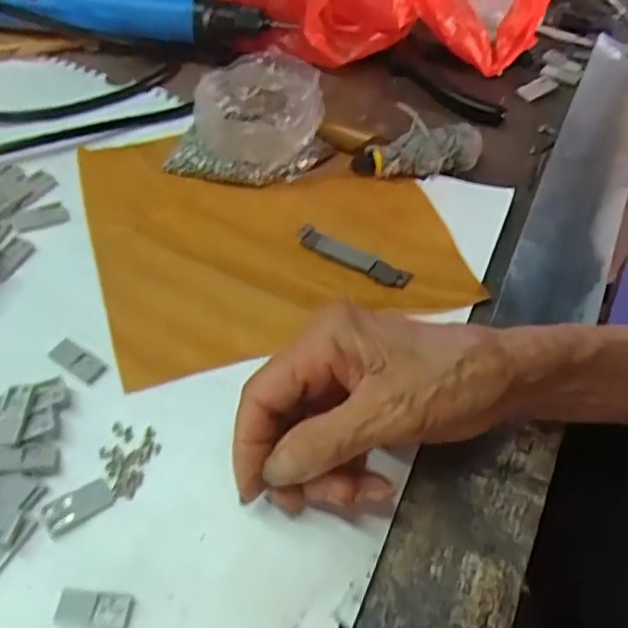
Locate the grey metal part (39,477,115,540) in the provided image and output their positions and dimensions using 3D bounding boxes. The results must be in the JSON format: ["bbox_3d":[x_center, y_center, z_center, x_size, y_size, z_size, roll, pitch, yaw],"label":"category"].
[{"bbox_3d":[-0.100,0.080,0.270,0.029,0.004,0.015,-27,59,-21],"label":"grey metal part"}]

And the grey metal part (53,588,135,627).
[{"bbox_3d":[-0.085,0.114,0.246,0.029,0.004,0.013,6,54,2],"label":"grey metal part"}]

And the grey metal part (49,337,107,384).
[{"bbox_3d":[-0.116,0.022,0.314,0.029,0.004,0.012,31,58,18],"label":"grey metal part"}]

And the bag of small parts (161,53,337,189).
[{"bbox_3d":[-0.037,-0.115,0.389,0.079,0.045,0.081,26,57,15],"label":"bag of small parts"}]

